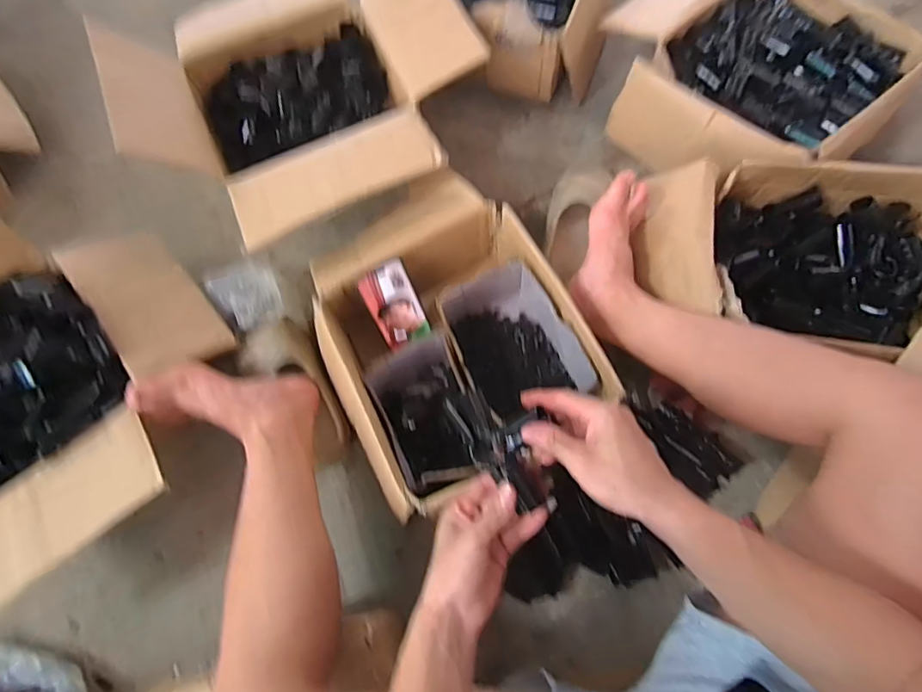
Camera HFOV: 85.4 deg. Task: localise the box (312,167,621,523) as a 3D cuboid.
[{"bbox_3d":[-0.034,-0.014,0.713,0.333,0.140,0.418,-29,71,-8],"label":"box"}]

